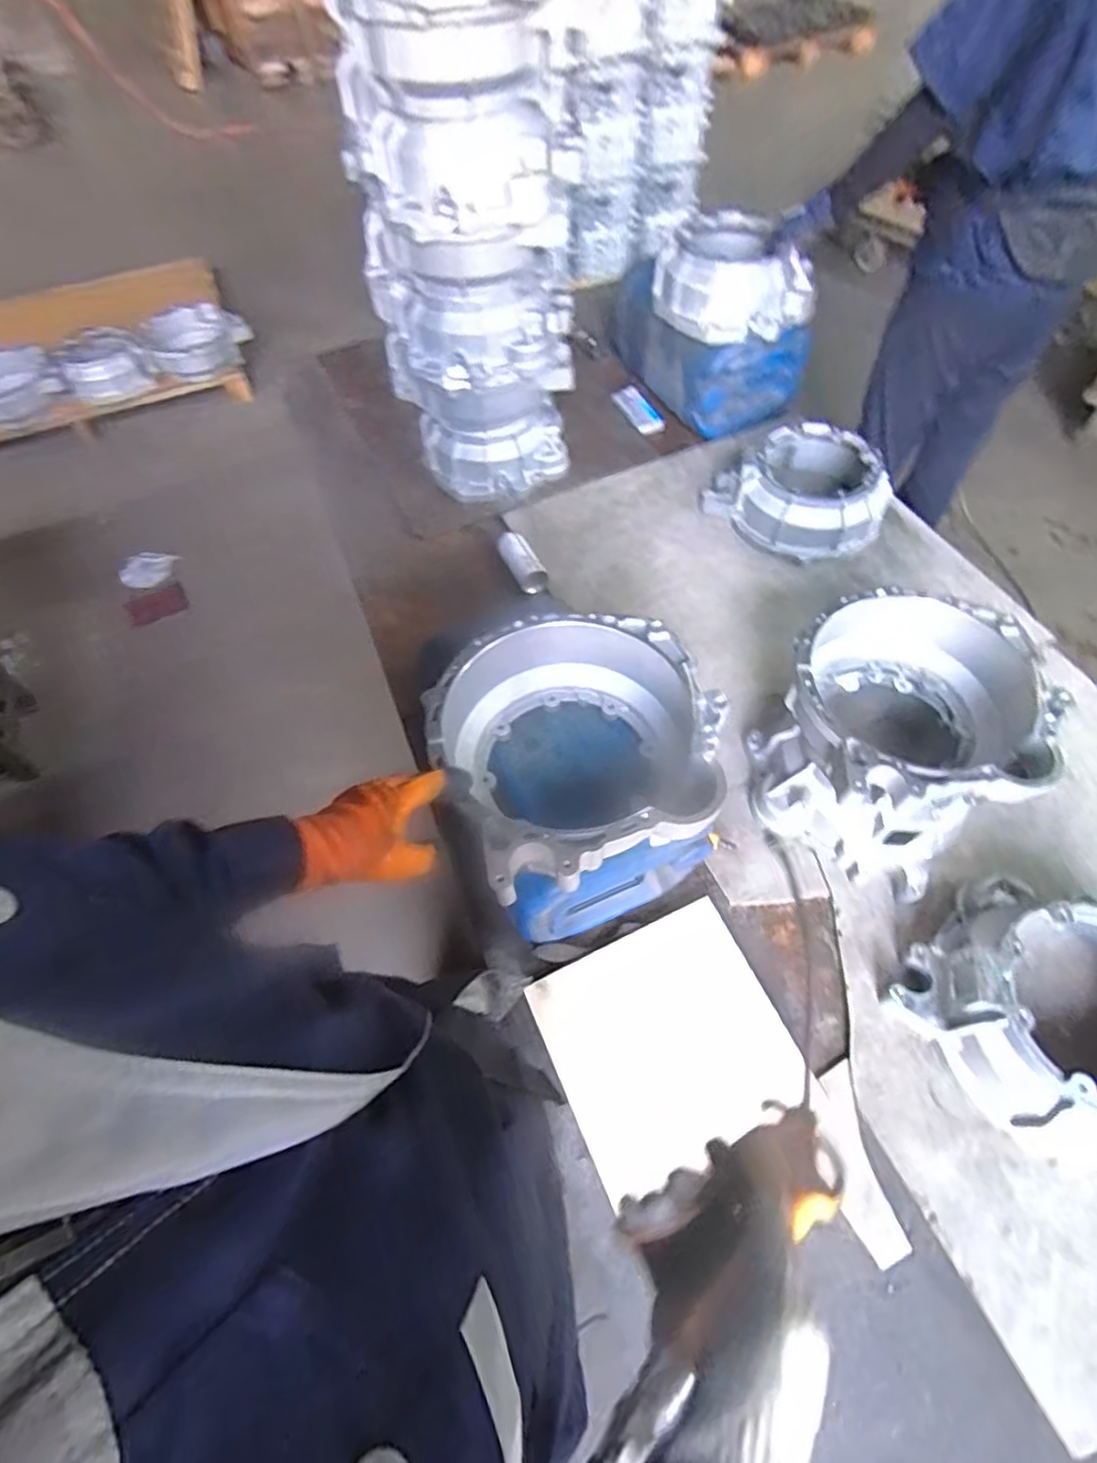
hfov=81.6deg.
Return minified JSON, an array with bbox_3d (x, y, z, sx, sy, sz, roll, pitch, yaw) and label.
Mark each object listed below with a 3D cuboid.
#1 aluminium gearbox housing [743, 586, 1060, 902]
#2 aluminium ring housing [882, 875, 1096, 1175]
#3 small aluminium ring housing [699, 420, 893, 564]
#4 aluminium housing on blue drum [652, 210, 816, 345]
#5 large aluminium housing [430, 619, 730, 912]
[{"bbox_3d":[0.504,0.006,0.939,0.323,0.241,0.345,32,65,21],"label":"aluminium gearbox housing"},{"bbox_3d":[0.629,0.348,0.790,0.280,0.122,0.292,-1,58,2],"label":"aluminium ring housing"},{"bbox_3d":[0.514,-0.479,1.295,0.291,0.130,0.278,-18,59,-8],"label":"small aluminium ring housing"},{"bbox_3d":[0.385,-0.965,1.356,0.250,0.130,0.308,-33,63,-17],"label":"aluminium housing on blue drum"},{"bbox_3d":[0.033,0.012,0.757,0.314,0.148,0.321,-1,58,2],"label":"large aluminium housing"}]

